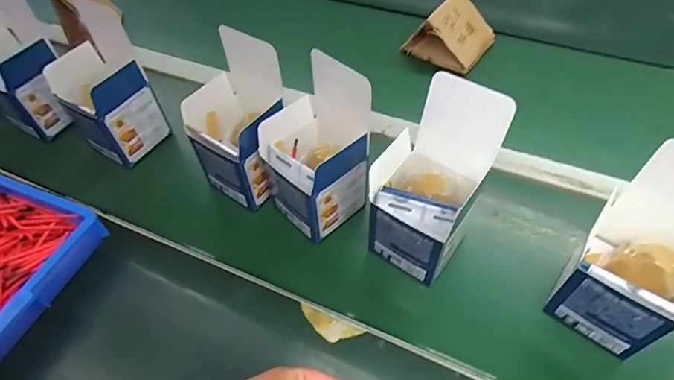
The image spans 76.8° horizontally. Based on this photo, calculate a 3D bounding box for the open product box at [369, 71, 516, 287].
[{"bbox_3d":[0.095,-0.003,0.426,0.096,0.183,0.116,26,59,24],"label":"open product box"}]

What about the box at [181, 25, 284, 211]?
[{"bbox_3d":[-0.111,-0.077,0.485,0.089,0.165,0.103,30,61,26],"label":"box"}]

